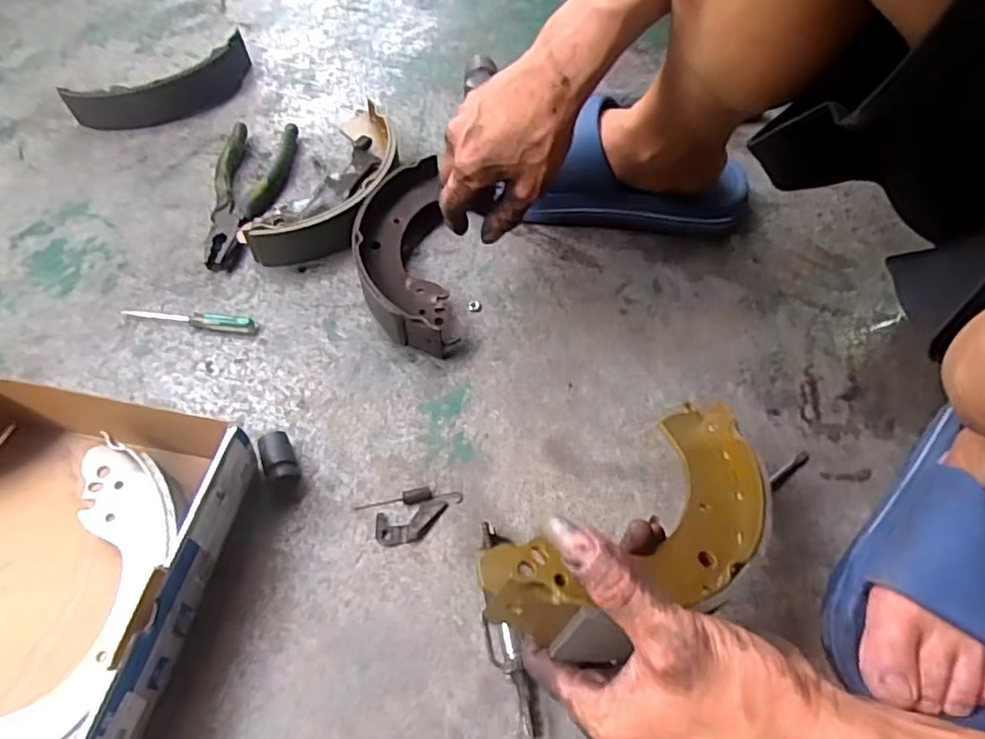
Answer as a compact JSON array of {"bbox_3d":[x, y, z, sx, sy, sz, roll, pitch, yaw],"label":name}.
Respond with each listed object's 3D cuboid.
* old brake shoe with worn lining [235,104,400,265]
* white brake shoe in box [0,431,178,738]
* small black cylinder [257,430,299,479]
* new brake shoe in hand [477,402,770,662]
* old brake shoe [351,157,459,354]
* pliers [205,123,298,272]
[{"bbox_3d":[-0.146,-0.179,0.600,0.083,0.041,0.210,20,59,10],"label":"old brake shoe with worn lining"},{"bbox_3d":[-0.241,0.141,0.385,0.082,0.048,0.202,0,58,-3],"label":"white brake shoe in box"},{"bbox_3d":[-0.156,0.067,0.453,0.021,0.023,0.038,-22,61,-16],"label":"small black cylinder"},{"bbox_3d":[0.089,0.082,0.335,0.213,0.040,0.089,-20,58,-39],"label":"new brake shoe in hand"},{"bbox_3d":[-0.082,-0.106,0.556,0.076,0.042,0.205,-5,58,-6],"label":"old brake shoe"},{"bbox_3d":[-0.236,-0.172,0.604,0.066,0.022,0.185,-1,58,-3],"label":"pliers"}]

